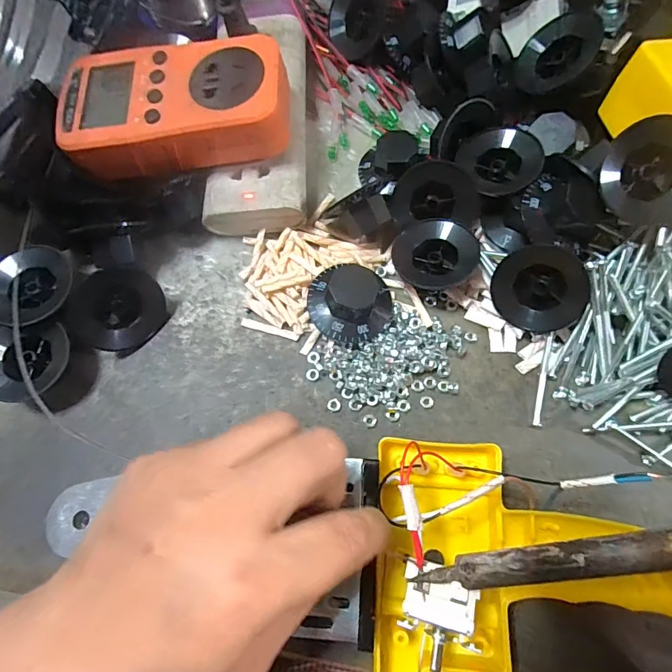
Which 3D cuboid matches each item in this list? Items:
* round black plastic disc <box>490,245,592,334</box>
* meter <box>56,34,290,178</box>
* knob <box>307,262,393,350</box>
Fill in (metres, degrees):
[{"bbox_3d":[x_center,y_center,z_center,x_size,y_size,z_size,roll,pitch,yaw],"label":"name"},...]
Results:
[{"bbox_3d":[0.113,-0.026,0.234,0.047,0.011,0.045,11,112,30],"label":"round black plastic disc"},{"bbox_3d":[-0.091,-0.134,0.243,0.127,0.035,0.067,-6,74,-1],"label":"meter"},{"bbox_3d":[0.007,-0.019,0.236,0.048,0.030,0.042,27,76,8],"label":"knob"}]

